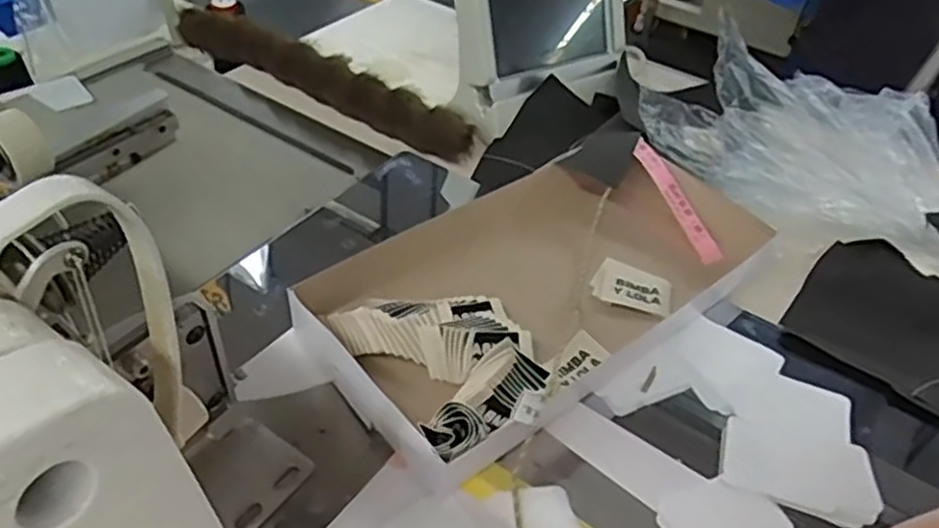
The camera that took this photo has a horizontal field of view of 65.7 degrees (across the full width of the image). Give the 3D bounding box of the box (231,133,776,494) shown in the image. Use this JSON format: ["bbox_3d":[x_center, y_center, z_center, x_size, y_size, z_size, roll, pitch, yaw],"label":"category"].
[{"bbox_3d":[0.039,0.015,0.495,0.179,0.044,0.347,36,51,29],"label":"box"}]

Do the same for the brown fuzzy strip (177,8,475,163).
[{"bbox_3d":[-0.160,-0.190,0.726,0.393,0.047,0.049,31,49,26],"label":"brown fuzzy strip"}]

